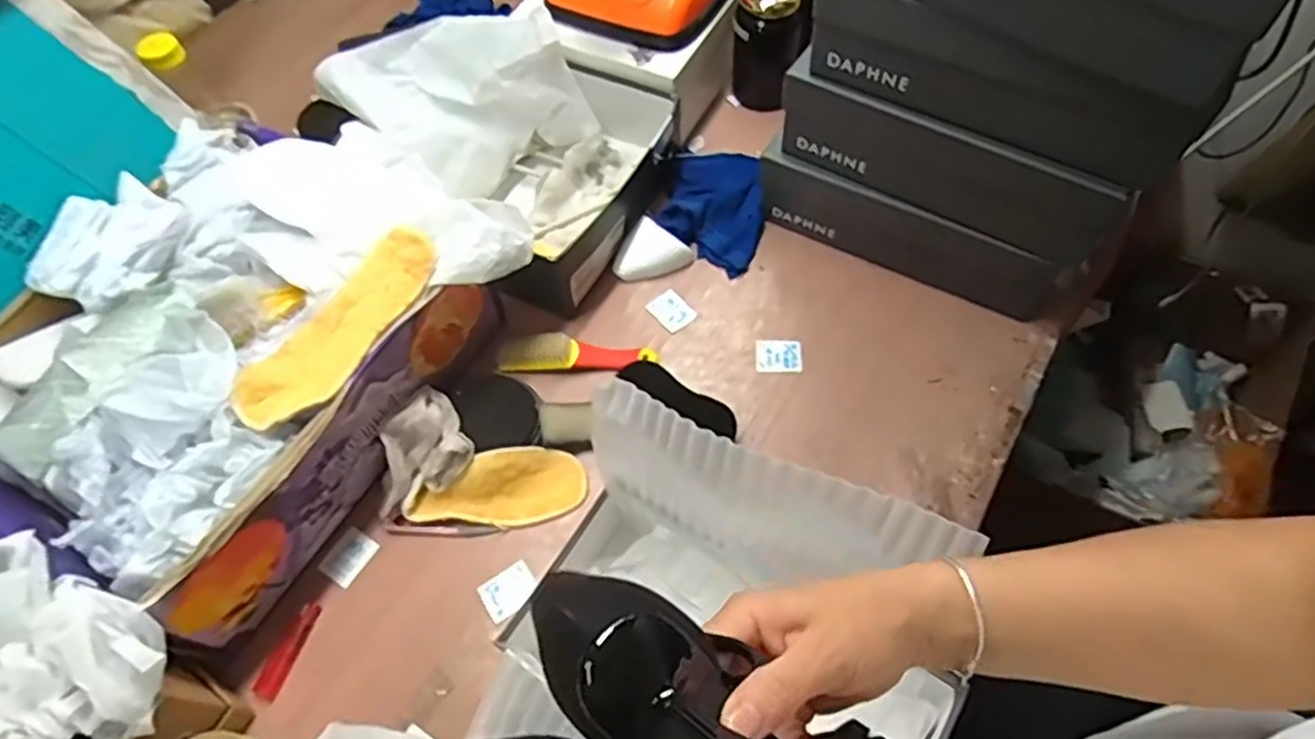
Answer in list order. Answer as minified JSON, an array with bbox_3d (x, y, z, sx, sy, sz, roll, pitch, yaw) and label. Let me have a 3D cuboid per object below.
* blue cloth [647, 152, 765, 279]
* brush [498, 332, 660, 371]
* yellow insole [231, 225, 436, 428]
[{"bbox_3d":[0.065,-0.186,0.832,0.120,0.037,0.148,19,63,13],"label":"blue cloth"},{"bbox_3d":[-0.080,-0.015,0.752,0.153,0.027,0.033,-3,60,1],"label":"brush"},{"bbox_3d":[-0.253,-0.035,0.610,0.062,0.018,0.199,31,66,19],"label":"yellow insole"}]

